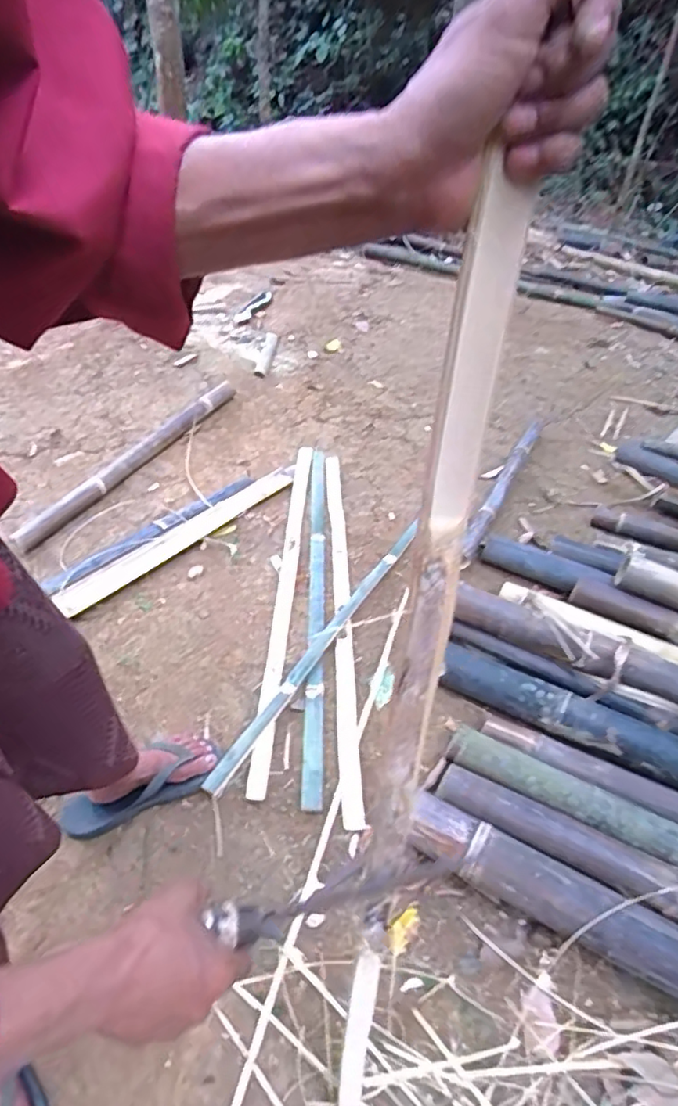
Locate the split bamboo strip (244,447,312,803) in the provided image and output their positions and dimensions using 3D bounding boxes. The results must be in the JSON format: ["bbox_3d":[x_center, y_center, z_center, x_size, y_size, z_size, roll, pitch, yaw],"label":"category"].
[{"bbox_3d":[-0.124,0.061,1.373,0.042,0.024,1.009,5,43,-2],"label":"split bamboo strip"}]

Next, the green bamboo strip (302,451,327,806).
[{"bbox_3d":[-0.052,0.073,1.371,0.042,0.020,1.007,3,43,-4],"label":"green bamboo strip"}]

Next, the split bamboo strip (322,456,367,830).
[{"bbox_3d":[0.002,0.093,1.339,0.049,0.024,1.013,2,41,-6],"label":"split bamboo strip"}]

